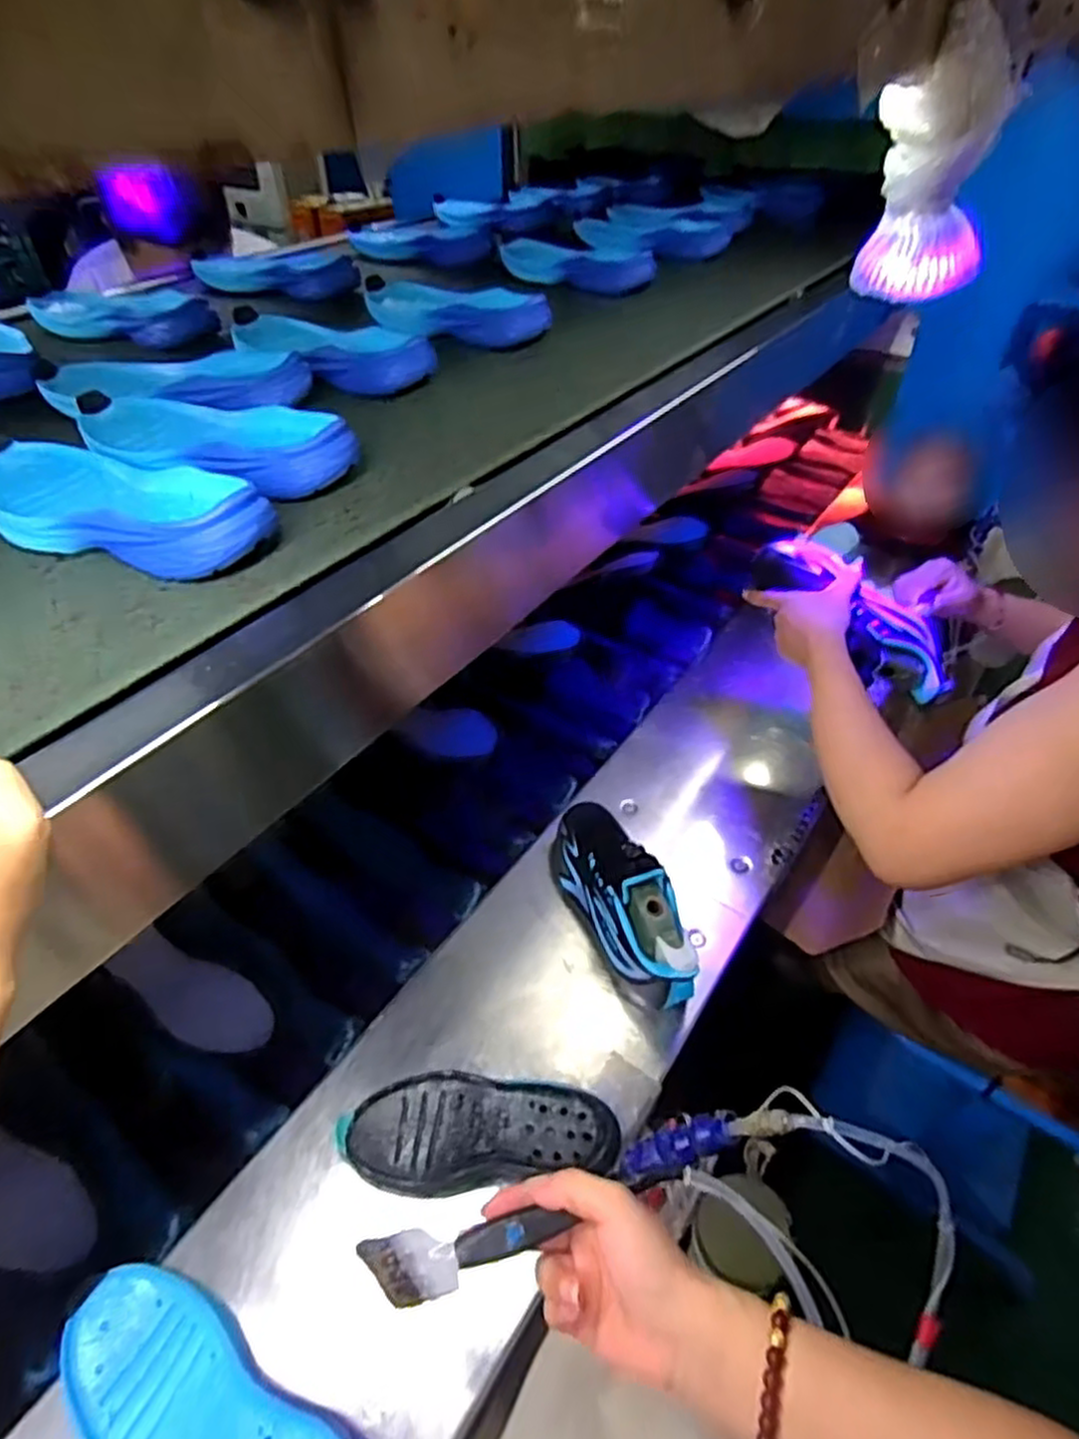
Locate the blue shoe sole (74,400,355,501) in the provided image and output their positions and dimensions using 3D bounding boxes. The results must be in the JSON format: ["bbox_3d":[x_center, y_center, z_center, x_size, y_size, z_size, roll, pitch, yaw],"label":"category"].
[{"bbox_3d":[-0.250,-0.205,0.543,0.240,0.039,0.091,15,45,17],"label":"blue shoe sole"}]

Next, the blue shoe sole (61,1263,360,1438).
[{"bbox_3d":[-0.202,0.442,0.454,0.229,0.033,0.079,21,47,22],"label":"blue shoe sole"}]

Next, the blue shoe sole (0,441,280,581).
[{"bbox_3d":[-0.282,-0.143,0.489,0.239,0.038,0.098,15,45,16],"label":"blue shoe sole"}]

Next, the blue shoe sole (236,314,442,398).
[{"bbox_3d":[-0.212,-0.355,0.706,0.246,0.044,0.105,32,52,31],"label":"blue shoe sole"}]

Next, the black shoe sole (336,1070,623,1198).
[{"bbox_3d":[-0.048,0.329,0.581,0.210,0.037,0.080,-2,43,-1],"label":"black shoe sole"}]

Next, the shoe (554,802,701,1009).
[{"bbox_3d":[0.074,0.167,0.703,0.082,0.107,0.234,-12,44,-12],"label":"shoe"}]

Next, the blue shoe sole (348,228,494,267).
[{"bbox_3d":[-0.179,-0.678,1.036,0.231,0.036,0.085,23,48,24],"label":"blue shoe sole"}]

